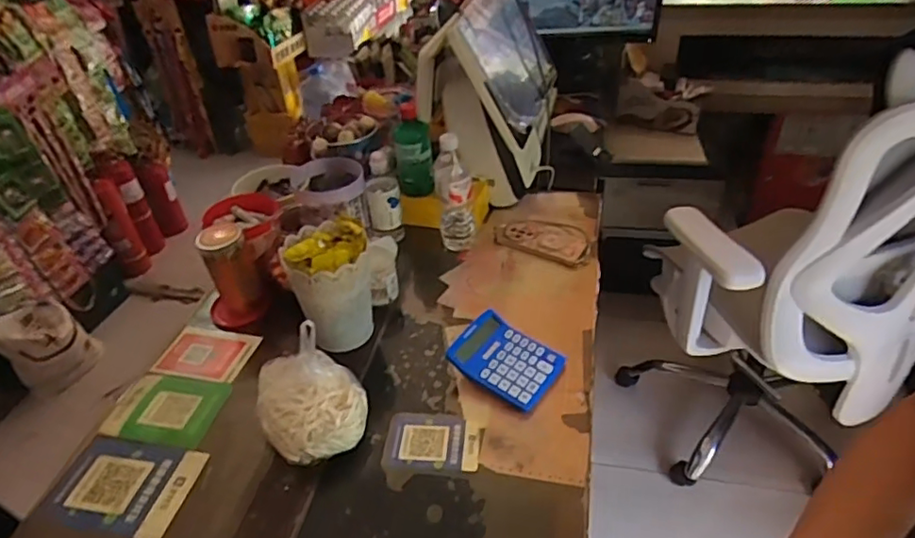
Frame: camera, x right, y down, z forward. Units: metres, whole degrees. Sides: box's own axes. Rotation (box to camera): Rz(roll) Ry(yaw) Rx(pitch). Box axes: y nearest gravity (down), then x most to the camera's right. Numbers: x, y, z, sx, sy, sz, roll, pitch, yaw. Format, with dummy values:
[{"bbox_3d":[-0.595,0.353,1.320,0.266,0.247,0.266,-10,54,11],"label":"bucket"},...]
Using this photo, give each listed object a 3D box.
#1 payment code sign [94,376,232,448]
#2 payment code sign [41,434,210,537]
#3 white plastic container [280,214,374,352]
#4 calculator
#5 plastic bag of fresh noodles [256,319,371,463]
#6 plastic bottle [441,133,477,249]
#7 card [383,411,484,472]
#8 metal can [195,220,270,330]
[{"bbox_3d":[-0.423,0.202,0.871,0.163,0.009,0.112,3,42,13],"label":"payment code sign"},{"bbox_3d":[-0.432,0.281,0.779,0.178,0.008,0.128,4,39,12],"label":"payment code sign"},{"bbox_3d":[-0.191,0.029,0.928,0.122,0.175,0.129,-19,40,-18],"label":"white plastic container"},{"bbox_3d":[0.073,0.133,0.877,0.145,0.047,0.118,24,46,31],"label":"calculator"},{"bbox_3d":[-0.197,0.159,0.786,0.130,0.153,0.146,-20,41,-19],"label":"plastic bag of fresh noodles"},{"bbox_3d":[-0.004,-0.140,1.083,0.062,0.214,0.052,-5,38,-1],"label":"plastic bottle"},{"bbox_3d":[-0.032,0.230,0.800,0.126,0.004,0.085,1,38,8],"label":"card"},{"bbox_3d":[-0.380,0.004,0.998,0.097,0.156,0.108,-18,40,-17],"label":"metal can"}]

